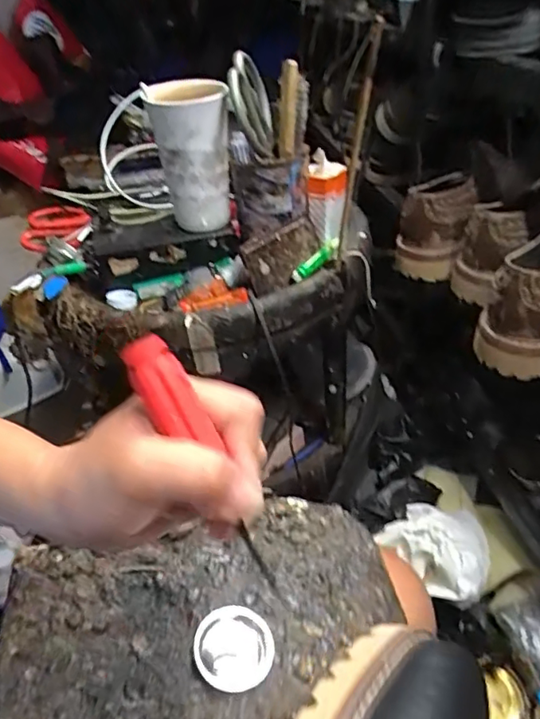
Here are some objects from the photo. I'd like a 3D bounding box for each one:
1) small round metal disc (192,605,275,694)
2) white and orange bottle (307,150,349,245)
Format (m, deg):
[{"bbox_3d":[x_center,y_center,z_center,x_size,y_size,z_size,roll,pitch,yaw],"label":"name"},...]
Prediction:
[{"bbox_3d":[-0.022,0.176,0.331,0.047,0.005,0.047,11,43,-11],"label":"small round metal disc"},{"bbox_3d":[0.064,-0.181,0.606,0.042,0.098,0.041,-2,17,6],"label":"white and orange bottle"}]

